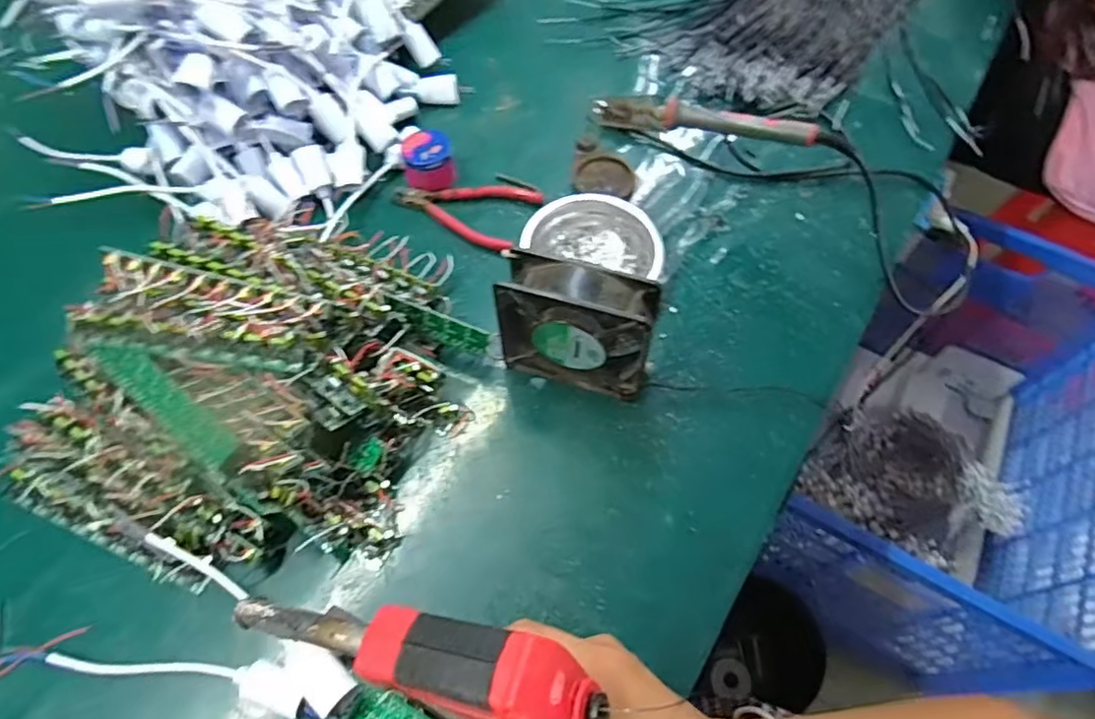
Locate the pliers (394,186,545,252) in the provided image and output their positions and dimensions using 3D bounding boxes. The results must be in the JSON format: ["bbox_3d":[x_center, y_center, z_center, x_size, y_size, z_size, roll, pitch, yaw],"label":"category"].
[{"bbox_3d":[-0.089,-0.165,0.639,0.149,0.027,0.088,24,60,12],"label":"pliers"}]

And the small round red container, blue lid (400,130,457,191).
[{"bbox_3d":[-0.127,-0.212,0.639,0.049,0.040,0.059,-14,60,-11],"label":"small round red container, blue lid"}]

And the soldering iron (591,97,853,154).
[{"bbox_3d":[0.153,-0.219,0.562,0.233,0.028,0.026,17,58,22],"label":"soldering iron"}]

